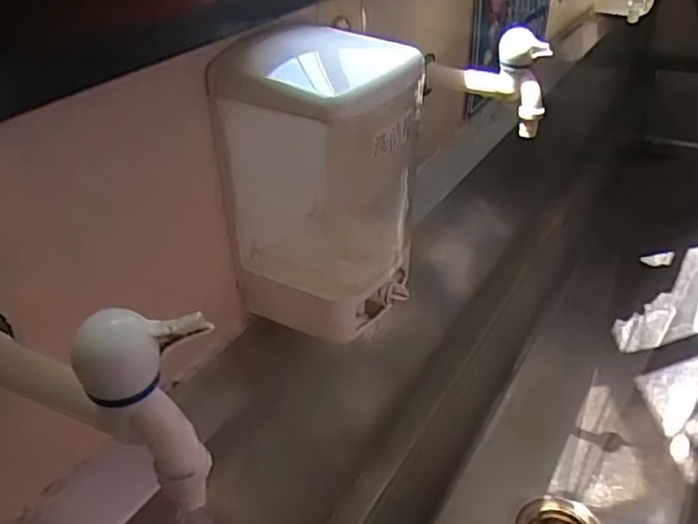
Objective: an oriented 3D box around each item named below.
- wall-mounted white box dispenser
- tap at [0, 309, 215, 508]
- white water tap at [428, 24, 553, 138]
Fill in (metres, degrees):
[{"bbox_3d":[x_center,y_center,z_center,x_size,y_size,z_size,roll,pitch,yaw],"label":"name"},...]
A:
[{"bbox_3d":[-0.009,-0.053,0.451,0.102,0.190,0.119,19,39,27],"label":"wall-mounted white box dispenser"},{"bbox_3d":[-0.120,0.049,0.279,0.136,0.081,0.041,11,36,18],"label":"tap"},{"bbox_3d":[0.138,-0.187,0.642,0.122,0.095,0.034,21,40,30],"label":"white water tap"}]

